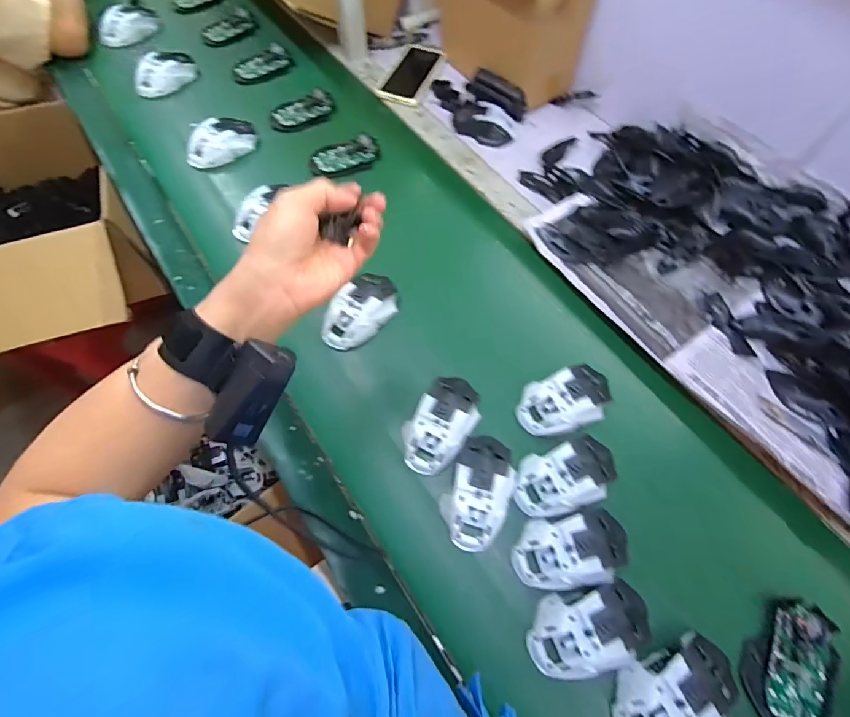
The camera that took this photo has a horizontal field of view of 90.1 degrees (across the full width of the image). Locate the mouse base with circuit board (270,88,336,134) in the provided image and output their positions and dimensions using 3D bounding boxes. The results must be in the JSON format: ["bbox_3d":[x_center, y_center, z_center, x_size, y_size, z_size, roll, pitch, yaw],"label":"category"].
[{"bbox_3d":[-0.212,-0.429,0.735,0.114,0.015,0.061,-38,70,-17],"label":"mouse base with circuit board"}]

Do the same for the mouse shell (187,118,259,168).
[{"bbox_3d":[-0.326,-0.350,0.678,0.067,0.035,0.116,36,69,15],"label":"mouse shell"}]

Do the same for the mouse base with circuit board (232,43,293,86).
[{"bbox_3d":[-0.307,-0.550,0.792,0.116,0.018,0.067,-40,71,-18],"label":"mouse base with circuit board"}]

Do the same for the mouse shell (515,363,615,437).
[{"bbox_3d":[0.167,0.048,0.496,0.115,0.035,0.066,-19,66,-9],"label":"mouse shell"}]

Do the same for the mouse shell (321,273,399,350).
[{"bbox_3d":[-0.081,-0.065,0.546,0.065,0.032,0.121,30,67,13],"label":"mouse shell"}]

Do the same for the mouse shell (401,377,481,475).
[{"bbox_3d":[0.019,0.072,0.478,0.065,0.032,0.112,31,68,14],"label":"mouse shell"}]

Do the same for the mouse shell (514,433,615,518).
[{"bbox_3d":[0.153,0.129,0.460,0.112,0.049,0.066,-17,65,-9],"label":"mouse shell"}]

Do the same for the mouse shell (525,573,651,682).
[{"bbox_3d":[0.155,0.253,0.394,0.113,0.032,0.064,-11,65,-6],"label":"mouse shell"}]

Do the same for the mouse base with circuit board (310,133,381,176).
[{"bbox_3d":[-0.130,-0.332,0.688,0.113,0.023,0.059,-23,66,-11],"label":"mouse base with circuit board"}]

